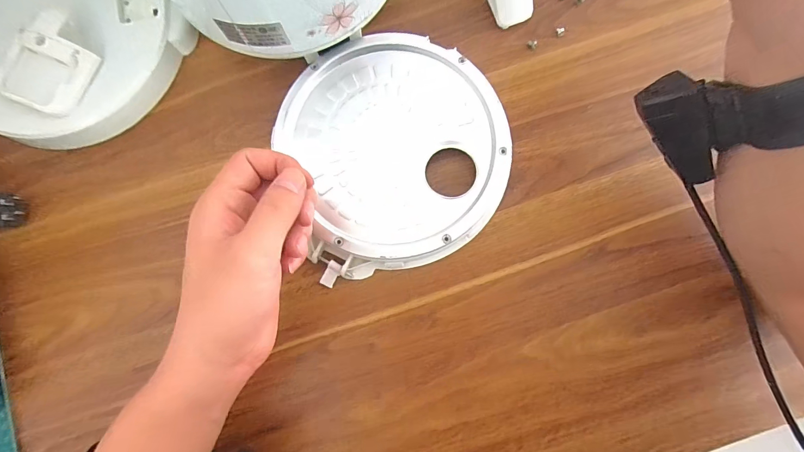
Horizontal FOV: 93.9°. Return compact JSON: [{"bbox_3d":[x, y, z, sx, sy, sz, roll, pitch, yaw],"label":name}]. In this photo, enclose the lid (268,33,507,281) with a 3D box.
[{"bbox_3d":[-0.005,-0.066,0.309,0.180,0.017,0.190,0,84,1],"label":"lid"}]

